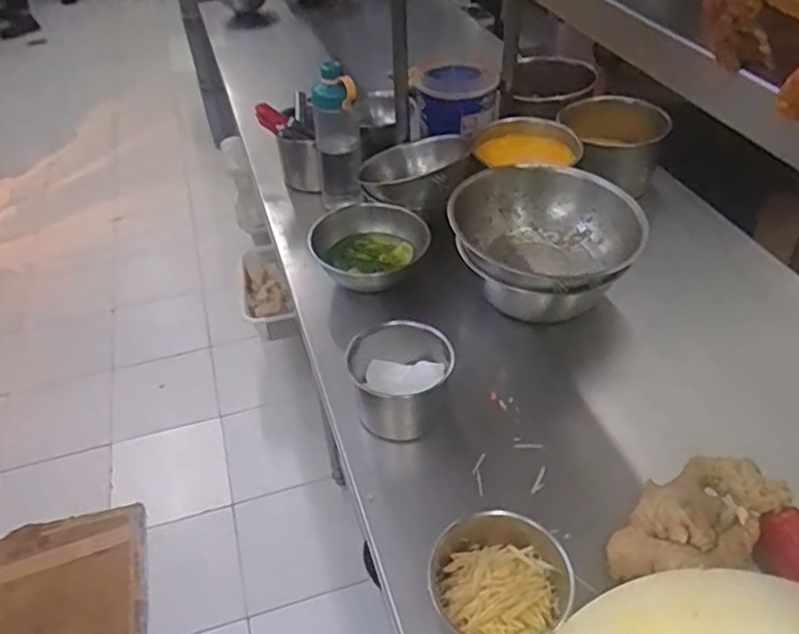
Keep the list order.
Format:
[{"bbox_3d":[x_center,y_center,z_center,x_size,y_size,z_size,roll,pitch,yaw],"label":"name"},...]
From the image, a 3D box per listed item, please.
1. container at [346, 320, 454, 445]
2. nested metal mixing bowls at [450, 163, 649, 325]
[{"bbox_3d":[0.003,0.073,0.768,0.117,0.092,0.103,-5,42,-2],"label":"container"},{"bbox_3d":[0.194,-0.097,0.915,0.239,0.126,0.239,-2,42,2],"label":"nested metal mixing bowls"}]

